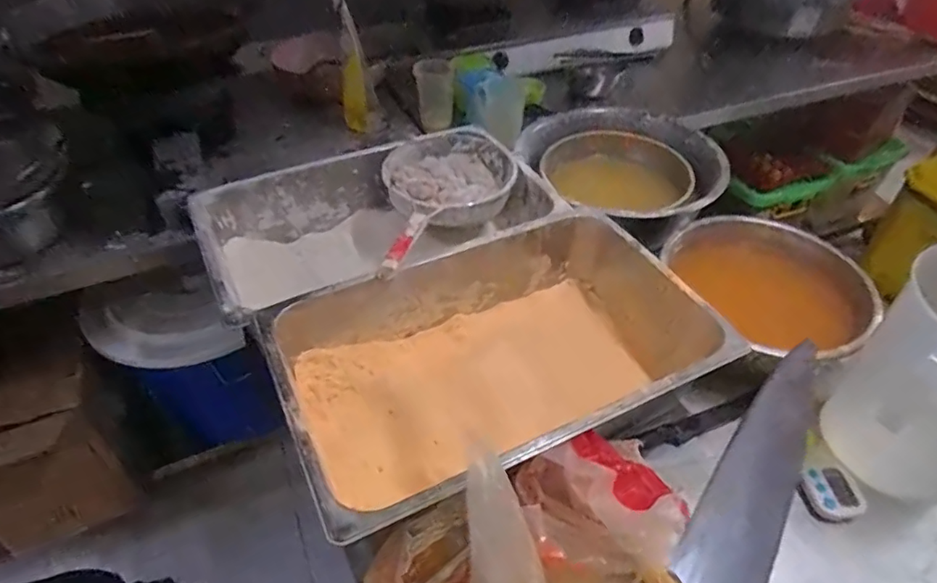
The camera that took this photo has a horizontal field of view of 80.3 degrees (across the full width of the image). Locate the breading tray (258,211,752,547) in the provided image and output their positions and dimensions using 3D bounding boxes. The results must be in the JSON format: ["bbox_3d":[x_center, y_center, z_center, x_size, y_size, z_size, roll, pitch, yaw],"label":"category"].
[{"bbox_3d":[0.045,0.088,0.720,0.534,0.138,0.313,-20,48,-20],"label":"breading tray"}]

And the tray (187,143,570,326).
[{"bbox_3d":[-0.136,-0.069,0.919,0.512,0.203,0.296,-19,47,-19],"label":"tray"}]

